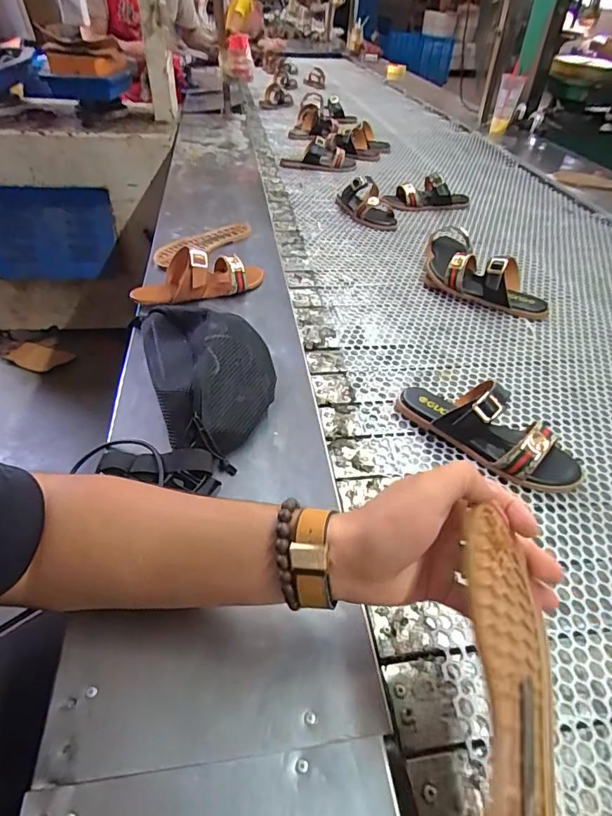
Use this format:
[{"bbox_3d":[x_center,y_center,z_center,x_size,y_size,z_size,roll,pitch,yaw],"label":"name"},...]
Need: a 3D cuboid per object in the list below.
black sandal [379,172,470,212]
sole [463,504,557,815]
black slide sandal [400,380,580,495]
[{"bbox_3d":[0.314,-0.558,1.238,0.240,0.081,0.086,-6,43,-11],"label":"black sandal"},{"bbox_3d":[0.130,0.179,0.293,0.073,0.009,0.221,23,58,-29],"label":"sole"},{"bbox_3d":[0.217,0.020,0.573,0.230,0.083,0.085,26,47,22],"label":"black slide sandal"}]

